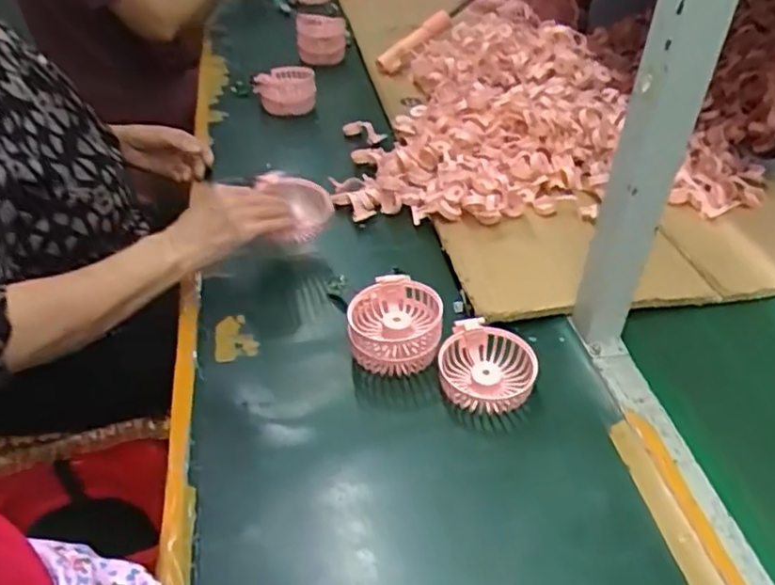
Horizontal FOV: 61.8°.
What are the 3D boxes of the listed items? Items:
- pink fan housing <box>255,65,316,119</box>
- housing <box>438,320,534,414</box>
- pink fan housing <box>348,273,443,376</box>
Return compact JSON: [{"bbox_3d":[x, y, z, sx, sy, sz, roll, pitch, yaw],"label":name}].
[{"bbox_3d":[-0.154,-0.304,0.988,0.089,0.063,0.073,-12,43,-13],"label":"pink fan housing"},{"bbox_3d":[0.096,0.073,0.625,0.088,0.039,0.087,0,42,0],"label":"housing"},{"bbox_3d":[0.010,0.035,0.650,0.086,0.061,0.088,9,43,10],"label":"pink fan housing"}]

